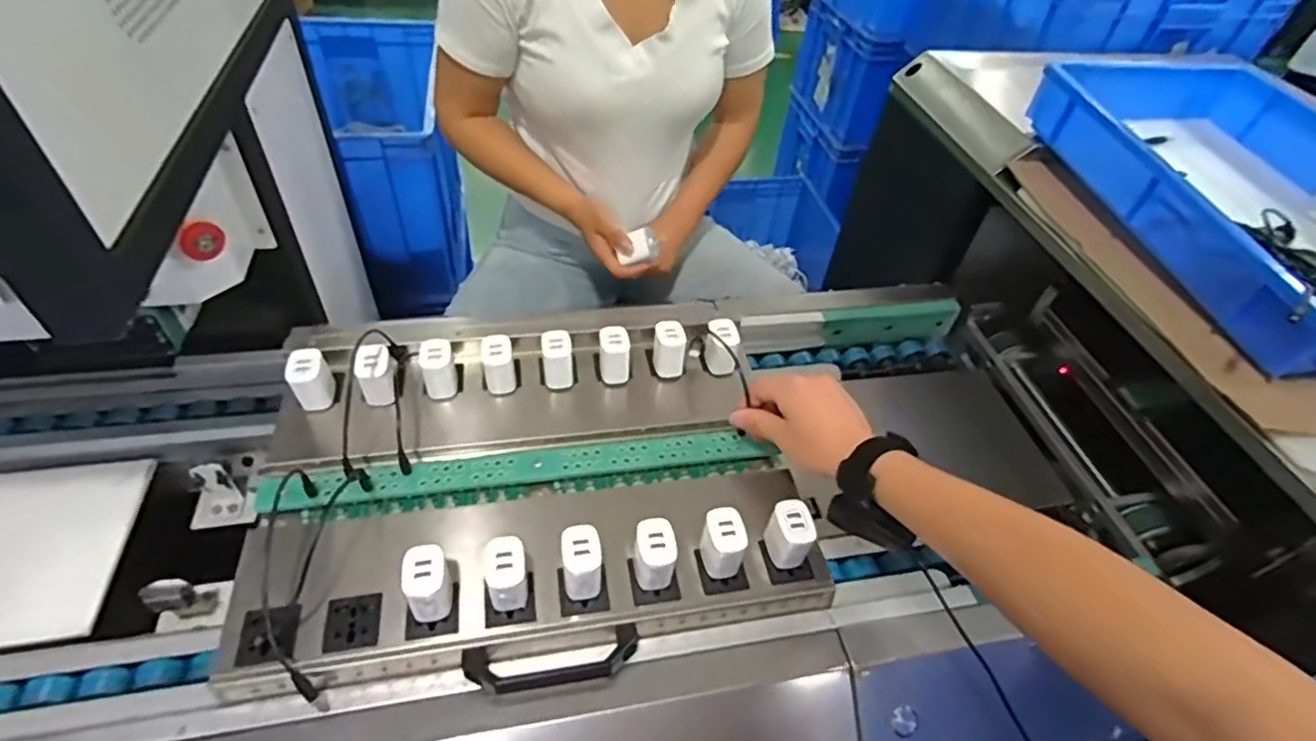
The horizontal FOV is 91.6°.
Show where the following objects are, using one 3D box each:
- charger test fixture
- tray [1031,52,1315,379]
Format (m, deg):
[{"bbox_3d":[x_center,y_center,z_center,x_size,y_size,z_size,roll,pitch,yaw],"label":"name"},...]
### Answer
[{"bbox_3d":[-0.117,0.104,0.609,0.466,0.119,0.355,-5,48,-12],"label":"charger test fixture"},{"bbox_3d":[0.623,-0.178,0.677,0.292,0.100,0.470,-2,47,-9],"label":"tray"}]

